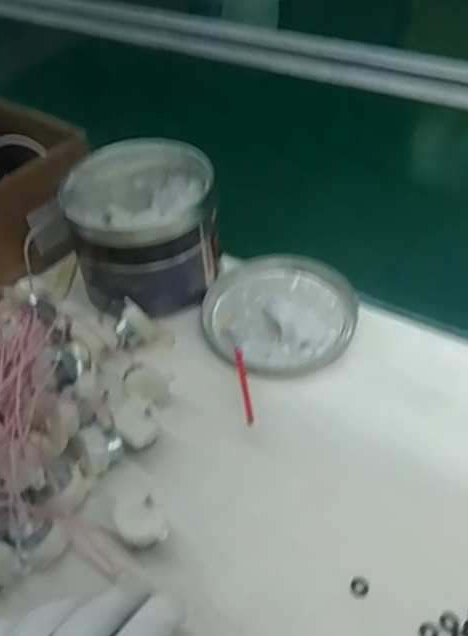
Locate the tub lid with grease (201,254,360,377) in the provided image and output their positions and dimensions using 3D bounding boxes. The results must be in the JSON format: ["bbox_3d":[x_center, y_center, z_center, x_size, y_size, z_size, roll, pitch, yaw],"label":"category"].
[{"bbox_3d":[0.040,-0.010,0.529,0.129,0.025,0.143,-3,46,1],"label":"tub lid with grease"}]

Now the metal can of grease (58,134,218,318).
[{"bbox_3d":[-0.079,-0.083,0.537,0.122,0.102,0.130,-4,46,0],"label":"metal can of grease"}]

